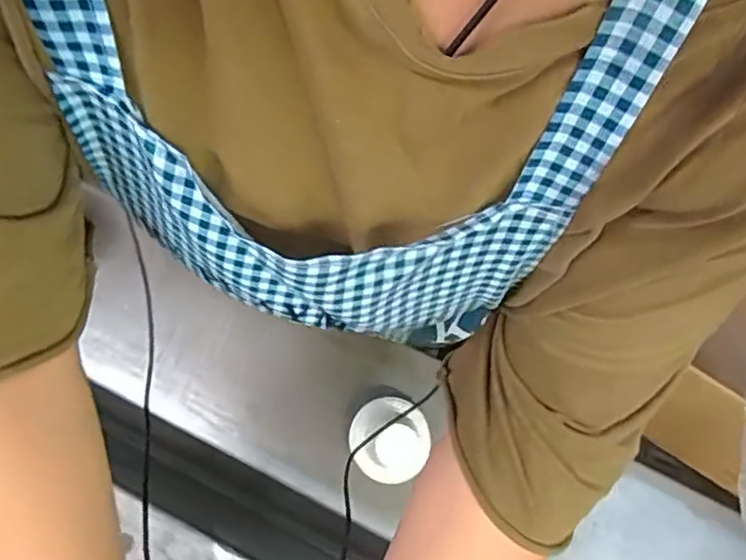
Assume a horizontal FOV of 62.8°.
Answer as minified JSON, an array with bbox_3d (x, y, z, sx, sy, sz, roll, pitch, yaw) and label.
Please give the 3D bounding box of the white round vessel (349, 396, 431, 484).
[{"bbox_3d":[0.018,0.190,0.736,0.090,0.068,0.094,1,76,-5],"label":"white round vessel"}]

